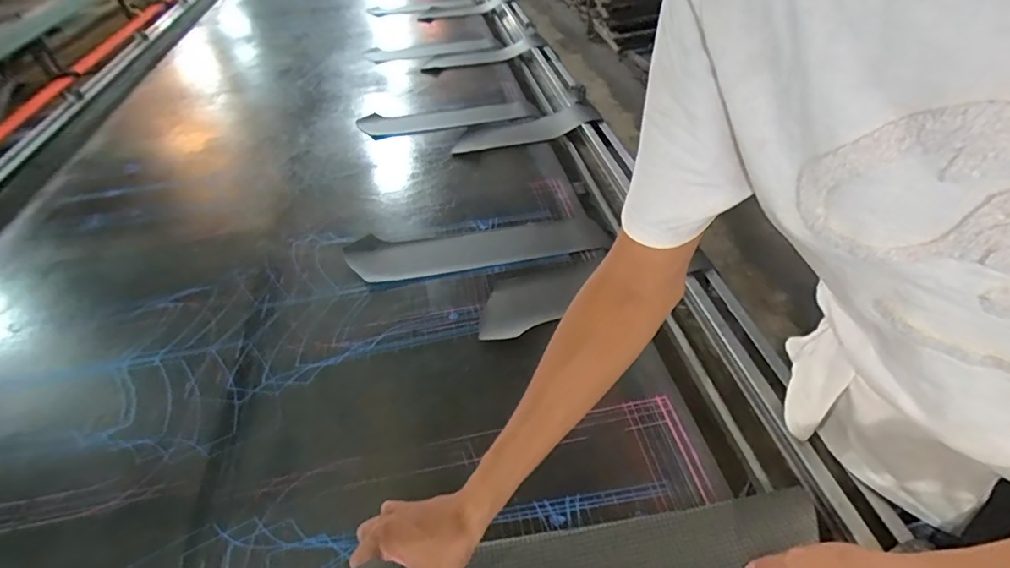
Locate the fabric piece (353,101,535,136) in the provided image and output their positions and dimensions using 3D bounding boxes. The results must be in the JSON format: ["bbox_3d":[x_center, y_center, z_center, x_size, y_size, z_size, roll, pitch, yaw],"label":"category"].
[{"bbox_3d":[-0.146,-0.419,1.193,0.428,0.019,0.120,-11,44,-6],"label":"fabric piece"}]

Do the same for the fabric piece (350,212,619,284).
[{"bbox_3d":[-0.045,-0.067,0.799,0.427,0.007,0.114,-7,44,-3],"label":"fabric piece"}]

